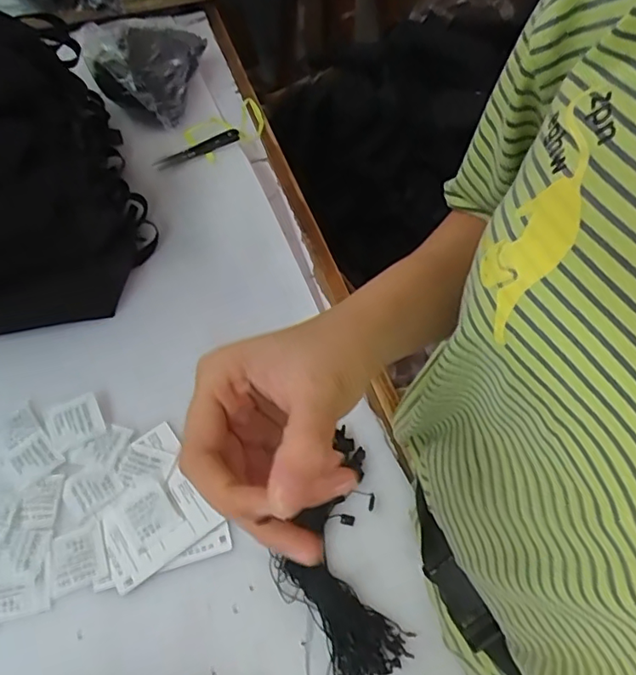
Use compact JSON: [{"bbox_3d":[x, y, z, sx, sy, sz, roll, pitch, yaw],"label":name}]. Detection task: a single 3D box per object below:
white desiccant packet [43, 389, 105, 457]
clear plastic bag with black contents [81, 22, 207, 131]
[{"bbox_3d":[-0.196,0.068,0.448,0.041,0.007,0.040,-25,61,-15],"label":"white desiccant packet"},{"bbox_3d":[-0.198,-0.332,0.658,0.096,0.076,0.156,12,58,8],"label":"clear plastic bag with black contents"}]

